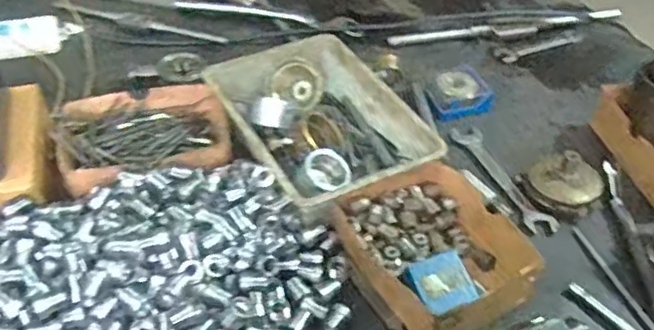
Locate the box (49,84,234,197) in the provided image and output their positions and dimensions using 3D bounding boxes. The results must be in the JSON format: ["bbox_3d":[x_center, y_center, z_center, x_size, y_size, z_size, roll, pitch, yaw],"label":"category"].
[{"bbox_3d":[-0.195,-0.032,0.686,0.174,0.042,0.138,-14,44,-18],"label":"box"}]

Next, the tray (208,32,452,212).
[{"bbox_3d":[-0.014,-0.049,0.699,0.169,0.050,0.236,-20,46,-23],"label":"tray"}]

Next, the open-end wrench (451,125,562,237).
[{"bbox_3d":[0.196,0.013,0.710,0.036,0.008,0.177,-14,44,-18],"label":"open-end wrench"}]

